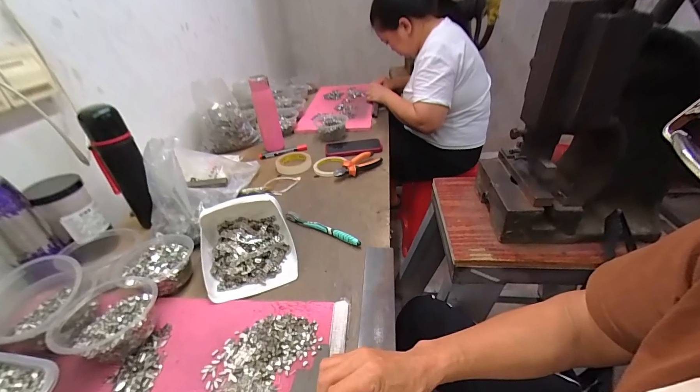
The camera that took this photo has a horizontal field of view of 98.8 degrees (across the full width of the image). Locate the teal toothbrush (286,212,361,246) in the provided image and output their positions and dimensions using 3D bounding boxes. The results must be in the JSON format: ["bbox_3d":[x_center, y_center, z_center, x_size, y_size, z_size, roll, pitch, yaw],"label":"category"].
[{"bbox_3d":[-0.057,0.062,0.595,0.180,0.009,0.018,20,40,30],"label":"teal toothbrush"}]

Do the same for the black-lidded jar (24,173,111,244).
[{"bbox_3d":[-0.517,0.023,0.552,0.091,0.099,0.078,18,40,32],"label":"black-lidded jar"}]

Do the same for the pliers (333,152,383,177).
[{"bbox_3d":[0.024,-0.083,0.789,0.050,0.032,0.140,26,44,36],"label":"pliers"}]

